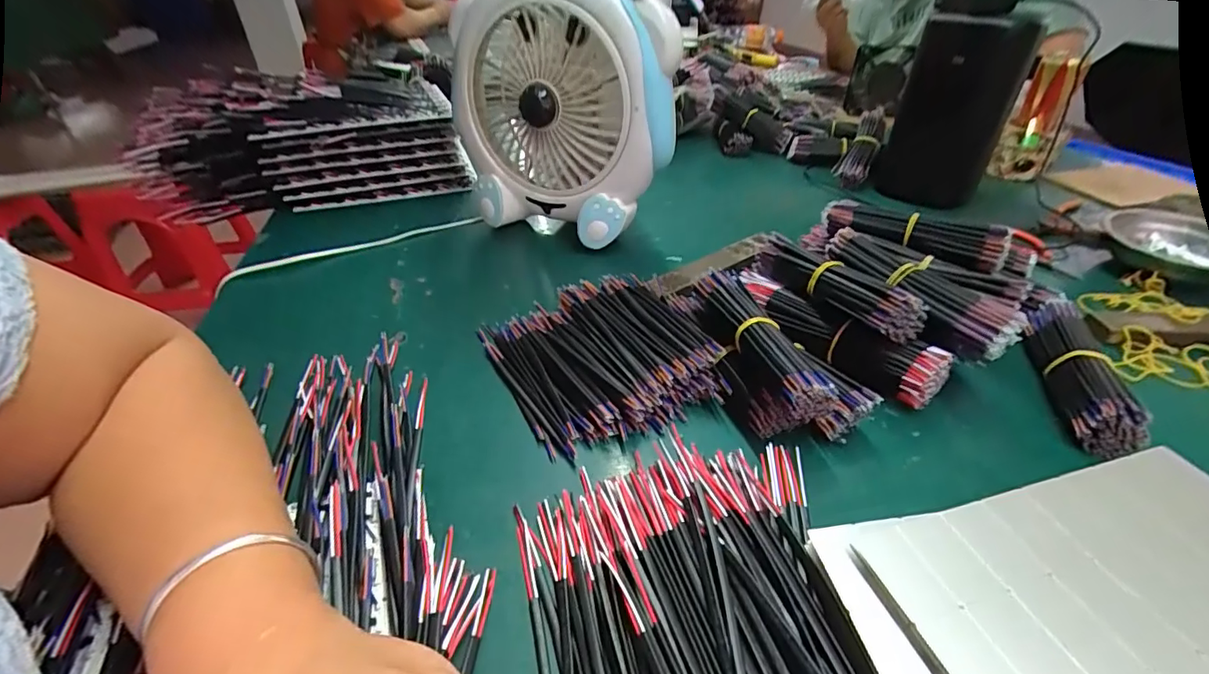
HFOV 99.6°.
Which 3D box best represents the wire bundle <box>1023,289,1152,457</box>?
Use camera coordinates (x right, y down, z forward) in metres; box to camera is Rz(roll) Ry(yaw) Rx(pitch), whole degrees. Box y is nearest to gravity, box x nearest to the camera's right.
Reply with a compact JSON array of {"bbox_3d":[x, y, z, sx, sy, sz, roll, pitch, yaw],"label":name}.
[{"bbox_3d":[0.344,0.020,0.377,0.044,0.036,0.160,13,40,18],"label":"wire bundle"}]

